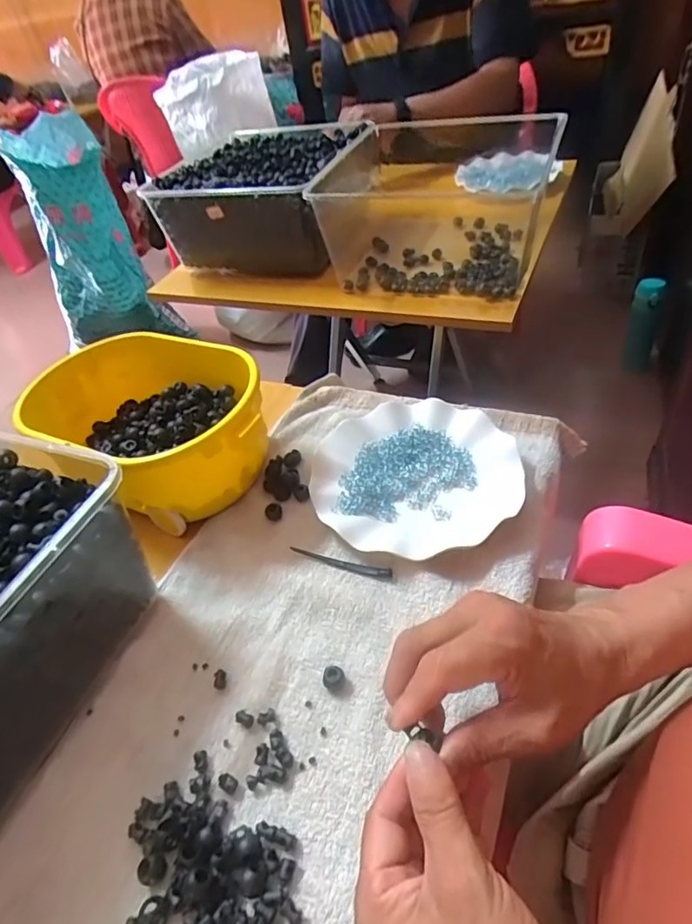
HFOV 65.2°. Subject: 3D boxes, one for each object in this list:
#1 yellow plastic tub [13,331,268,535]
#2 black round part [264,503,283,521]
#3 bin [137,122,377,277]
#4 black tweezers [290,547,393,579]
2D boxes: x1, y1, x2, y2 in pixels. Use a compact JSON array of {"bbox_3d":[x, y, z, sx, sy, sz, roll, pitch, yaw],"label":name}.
[{"bbox_3d":[-0.183,-0.039,0.533,0.245,0.094,0.160,22,54,29],"label":"yellow plastic tub"},{"bbox_3d":[-0.066,0.045,0.495,0.016,0.008,0.018,-17,44,-5],"label":"black round part"},{"bbox_3d":[-0.111,-0.431,0.896,0.289,0.144,0.308,12,49,23],"label":"bin"},{"bbox_3d":[-0.004,0.081,0.444,0.089,0.013,0.008,10,48,22],"label":"black tweezers"}]

